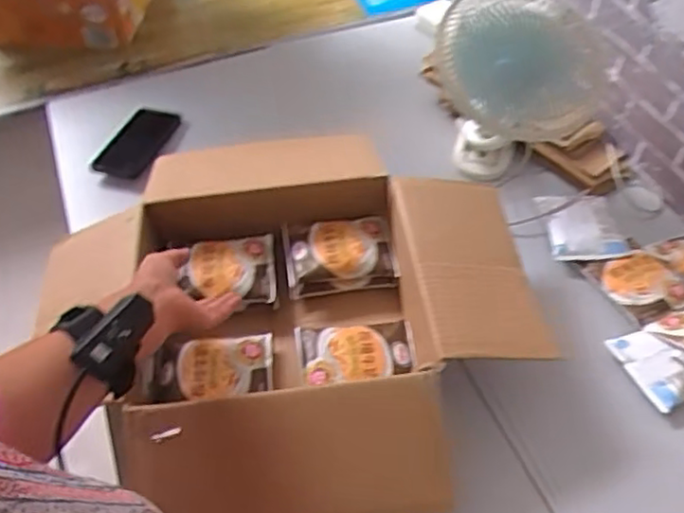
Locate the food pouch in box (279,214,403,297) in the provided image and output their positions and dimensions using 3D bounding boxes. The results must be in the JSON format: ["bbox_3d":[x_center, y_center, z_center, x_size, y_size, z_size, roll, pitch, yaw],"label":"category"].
[{"bbox_3d":[-0.002,-0.006,0.821,0.138,0.022,0.100,-3,51,0],"label":"food pouch in box"}]

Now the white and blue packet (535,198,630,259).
[{"bbox_3d":[0.323,-0.043,0.887,0.098,0.021,0.120,1,51,2],"label":"white and blue packet"}]

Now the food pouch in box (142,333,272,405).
[{"bbox_3d":[-0.153,0.130,0.753,0.142,0.021,0.074,-7,51,-4],"label":"food pouch in box"}]

